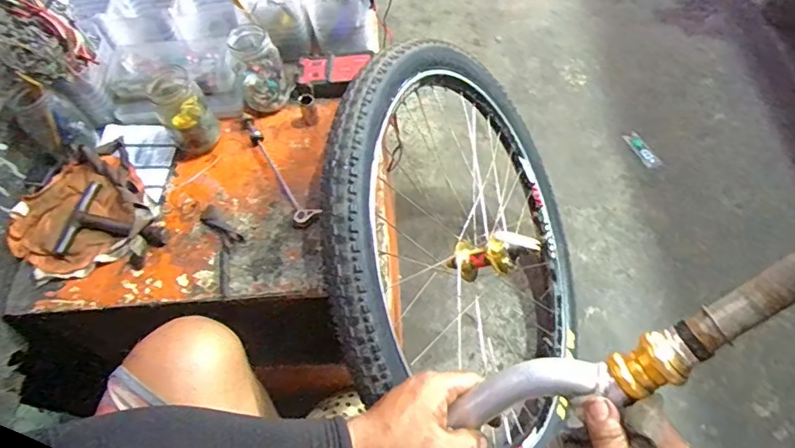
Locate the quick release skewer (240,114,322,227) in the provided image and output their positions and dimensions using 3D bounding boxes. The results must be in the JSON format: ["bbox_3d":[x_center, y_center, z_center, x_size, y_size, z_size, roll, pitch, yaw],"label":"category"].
[{"bbox_3d":[-0.153,-0.068,0.676,0.031,0.023,0.188,-31,63,-13],"label":"quick release skewer"}]

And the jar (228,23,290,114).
[{"bbox_3d":[-0.179,-0.203,0.698,0.065,0.094,0.062,-13,61,-4],"label":"jar"}]

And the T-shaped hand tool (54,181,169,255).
[{"bbox_3d":[-0.336,-0.002,0.644,0.124,0.020,0.092,7,61,8],"label":"T-shaped hand tool"}]

